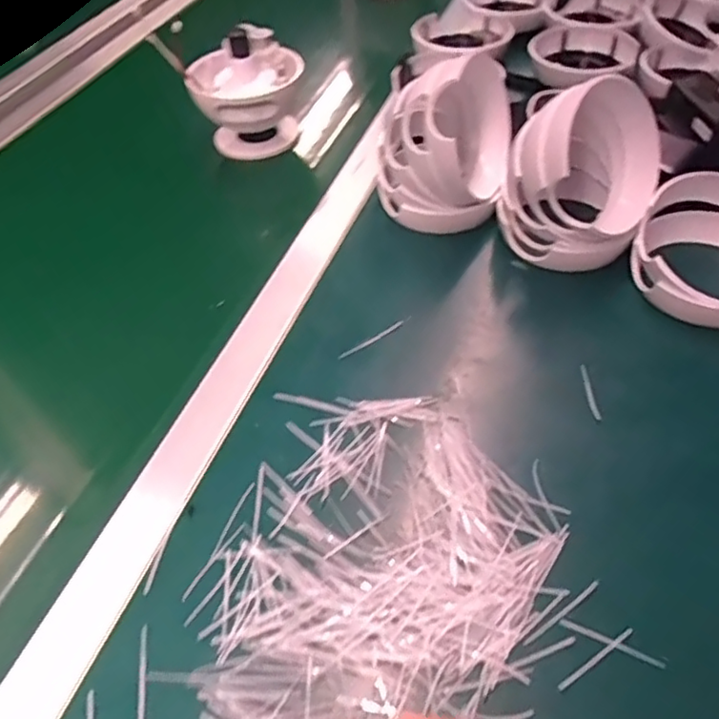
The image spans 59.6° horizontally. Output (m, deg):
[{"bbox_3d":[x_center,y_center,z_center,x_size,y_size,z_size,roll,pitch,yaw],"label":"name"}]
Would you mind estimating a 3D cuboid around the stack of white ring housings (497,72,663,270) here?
[{"bbox_3d":[0.180,-0.151,0.507,0.108,0.134,0.123,21,54,20],"label":"stack of white ring housings"}]

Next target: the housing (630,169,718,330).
[{"bbox_3d":[0.275,-0.084,0.483,0.117,0.072,0.115,32,58,27],"label":"housing"}]

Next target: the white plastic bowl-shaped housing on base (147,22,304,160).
[{"bbox_3d":[-0.126,-0.279,0.669,0.124,0.118,0.101,14,52,15],"label":"white plastic bowl-shaped housing on base"}]

